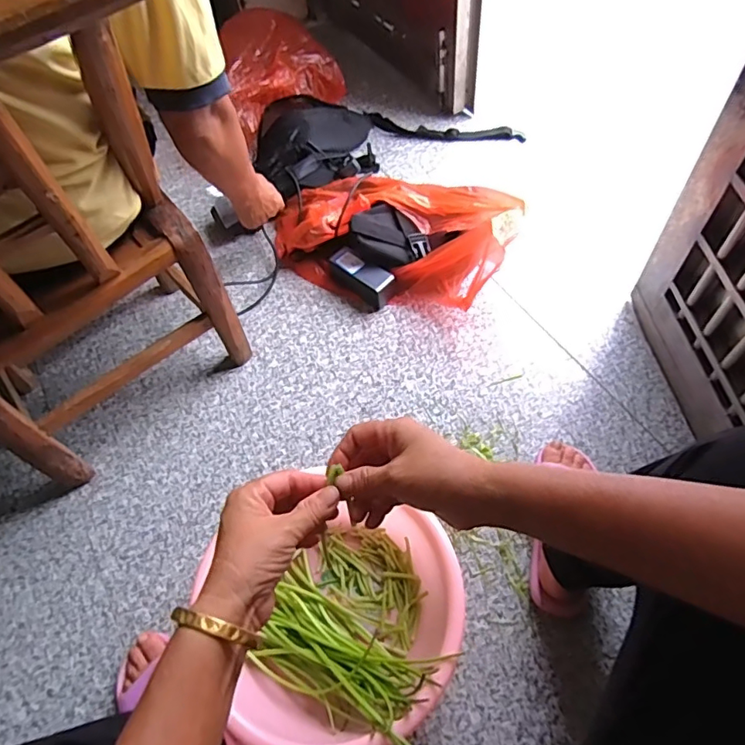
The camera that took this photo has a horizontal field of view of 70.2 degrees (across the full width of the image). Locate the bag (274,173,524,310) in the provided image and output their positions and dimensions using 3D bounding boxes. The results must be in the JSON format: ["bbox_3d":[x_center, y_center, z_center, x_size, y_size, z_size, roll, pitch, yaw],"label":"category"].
[{"bbox_3d":[0.023,-0.272,0.984,0.457,0.168,0.229,18,60,15],"label":"bag"}]

